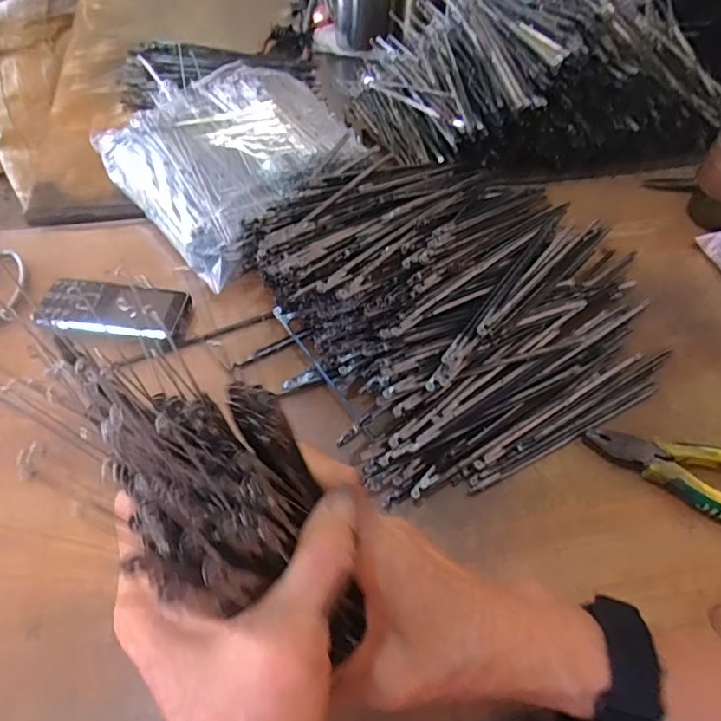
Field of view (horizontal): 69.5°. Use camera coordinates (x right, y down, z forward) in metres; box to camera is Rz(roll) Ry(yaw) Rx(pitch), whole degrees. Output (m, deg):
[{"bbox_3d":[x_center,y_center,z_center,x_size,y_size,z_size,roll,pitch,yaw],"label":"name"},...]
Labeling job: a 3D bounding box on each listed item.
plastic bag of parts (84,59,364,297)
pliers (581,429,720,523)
[{"bbox_3d":[-0.114,-0.204,0.522,0.233,0.067,0.232,-35,64,-23],"label":"plastic bag of parts"},{"bbox_3d":[0.243,0.083,0.373,0.155,0.020,0.053,18,57,10],"label":"pliers"}]

